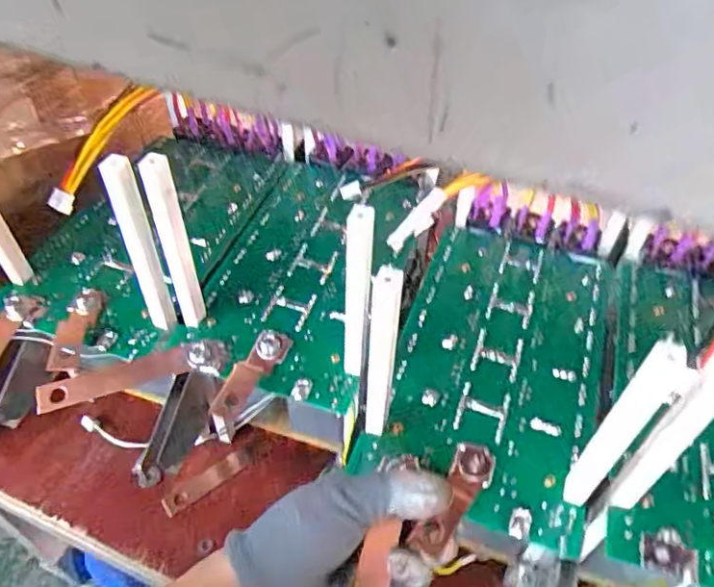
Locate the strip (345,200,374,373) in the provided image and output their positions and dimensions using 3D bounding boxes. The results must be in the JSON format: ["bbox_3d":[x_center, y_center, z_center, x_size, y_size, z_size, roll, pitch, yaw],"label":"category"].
[{"bbox_3d":[0.001,0.005,0.330,0.011,0.133,0.019,16,51,12],"label":"strip"}]

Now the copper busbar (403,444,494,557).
[{"bbox_3d":[0.054,0.108,0.314,0.021,0.012,0.071,27,48,21],"label":"copper busbar"}]

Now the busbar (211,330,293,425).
[{"bbox_3d":[-0.068,0.049,0.373,0.021,0.007,0.067,24,53,19],"label":"busbar"}]

